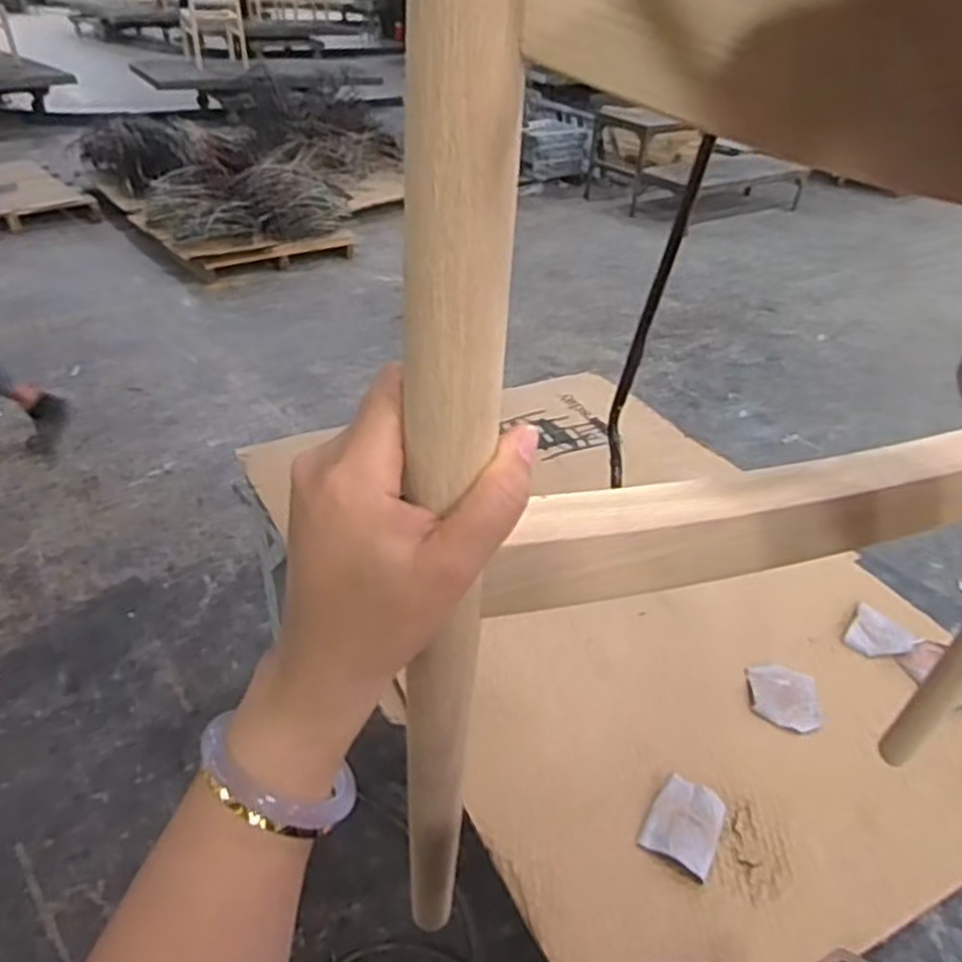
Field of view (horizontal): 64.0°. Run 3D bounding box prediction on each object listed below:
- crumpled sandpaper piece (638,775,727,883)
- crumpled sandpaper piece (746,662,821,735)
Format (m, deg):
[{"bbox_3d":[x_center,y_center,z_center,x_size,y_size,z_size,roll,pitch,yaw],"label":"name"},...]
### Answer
[{"bbox_3d":[0.276,0.459,1.038,0.089,0.023,0.125,21,39,22],"label":"crumpled sandpaper piece"},{"bbox_3d":[0.488,0.346,1.242,0.107,0.015,0.135,11,36,8],"label":"crumpled sandpaper piece"}]

